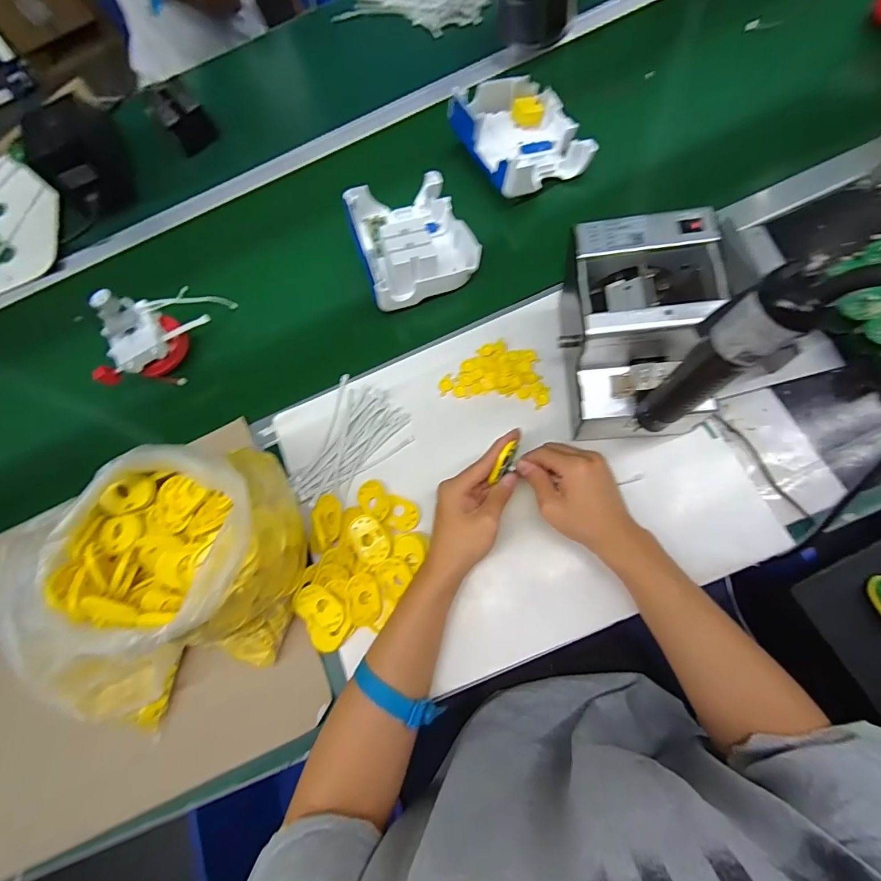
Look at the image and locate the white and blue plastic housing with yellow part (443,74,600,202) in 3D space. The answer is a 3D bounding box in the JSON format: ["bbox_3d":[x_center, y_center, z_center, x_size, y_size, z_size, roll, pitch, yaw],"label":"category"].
[{"bbox_3d":[0.110,-0.440,0.624,0.151,0.056,0.182,-23,63,-11],"label":"white and blue plastic housing with yellow part"}]

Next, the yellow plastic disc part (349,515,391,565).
[{"bbox_3d":[-0.079,0.111,0.491,0.038,0.009,0.057,-28,66,-8],"label":"yellow plastic disc part"}]

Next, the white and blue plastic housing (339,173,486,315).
[{"bbox_3d":[-0.039,-0.281,0.602,0.146,0.061,0.178,-17,62,-8],"label":"white and blue plastic housing"}]

